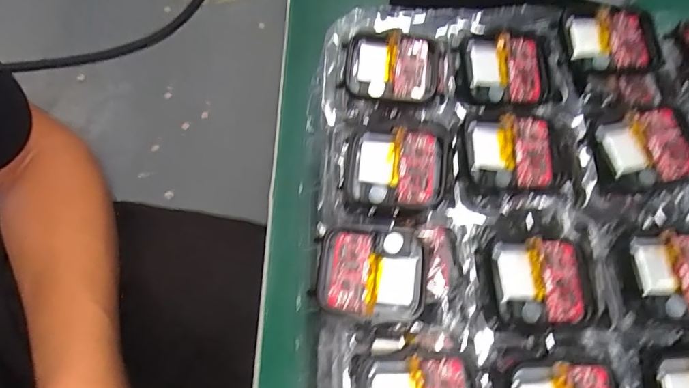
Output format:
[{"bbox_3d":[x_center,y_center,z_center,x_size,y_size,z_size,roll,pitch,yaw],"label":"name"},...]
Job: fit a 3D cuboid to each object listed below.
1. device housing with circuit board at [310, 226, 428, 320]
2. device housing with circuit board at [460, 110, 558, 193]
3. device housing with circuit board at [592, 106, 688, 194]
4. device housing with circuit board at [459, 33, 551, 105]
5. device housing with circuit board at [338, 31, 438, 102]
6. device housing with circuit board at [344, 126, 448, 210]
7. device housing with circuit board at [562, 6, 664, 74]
[{"bbox_3d":[0.011,0.032,0.180,0.043,0.010,0.035,8,72,2],"label":"device housing with circuit board"},{"bbox_3d":[0.072,-0.018,0.195,0.039,0.006,0.037,2,70,0],"label":"device housing with circuit board"},{"bbox_3d":[0.130,-0.019,0.193,0.043,0.006,0.034,-9,70,-5],"label":"device housing with circuit board"},{"bbox_3d":[0.076,-0.057,0.212,0.043,0.008,0.035,0,70,-1],"label":"device housing with circuit board"},{"bbox_3d":[0.022,-0.060,0.211,0.044,0.006,0.035,5,70,1],"label":"device housing with circuit board"},{"bbox_3d":[0.022,-0.012,0.194,0.043,0.006,0.035,6,70,1],"label":"device housing with circuit board"},{"bbox_3d":[0.126,-0.074,0.212,0.038,0.008,0.038,1,70,-1],"label":"device housing with circuit board"}]

